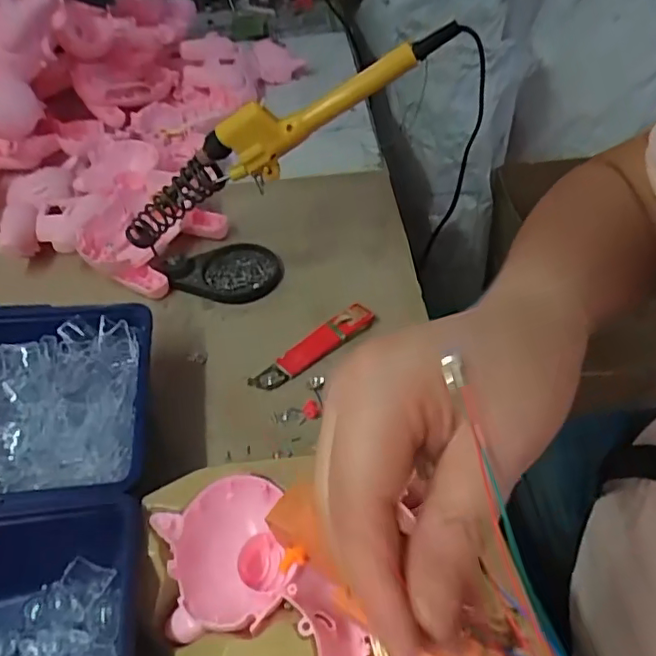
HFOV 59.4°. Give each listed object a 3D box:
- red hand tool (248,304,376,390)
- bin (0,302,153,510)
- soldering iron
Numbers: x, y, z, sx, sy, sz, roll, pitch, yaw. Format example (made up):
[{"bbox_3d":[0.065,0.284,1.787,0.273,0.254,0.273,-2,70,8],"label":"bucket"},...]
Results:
[{"bbox_3d":[-0.011,0.013,0.420,0.102,0.013,0.023,-32,53,-24],"label":"red hand tool"},{"bbox_3d":[-0.190,0.058,0.346,0.163,0.061,0.147,-9,47,-5],"label":"bin"},{"bbox_3d":[-0.043,-0.133,0.401,0.271,0.050,0.025,-26,43,17],"label":"soldering iron"}]

